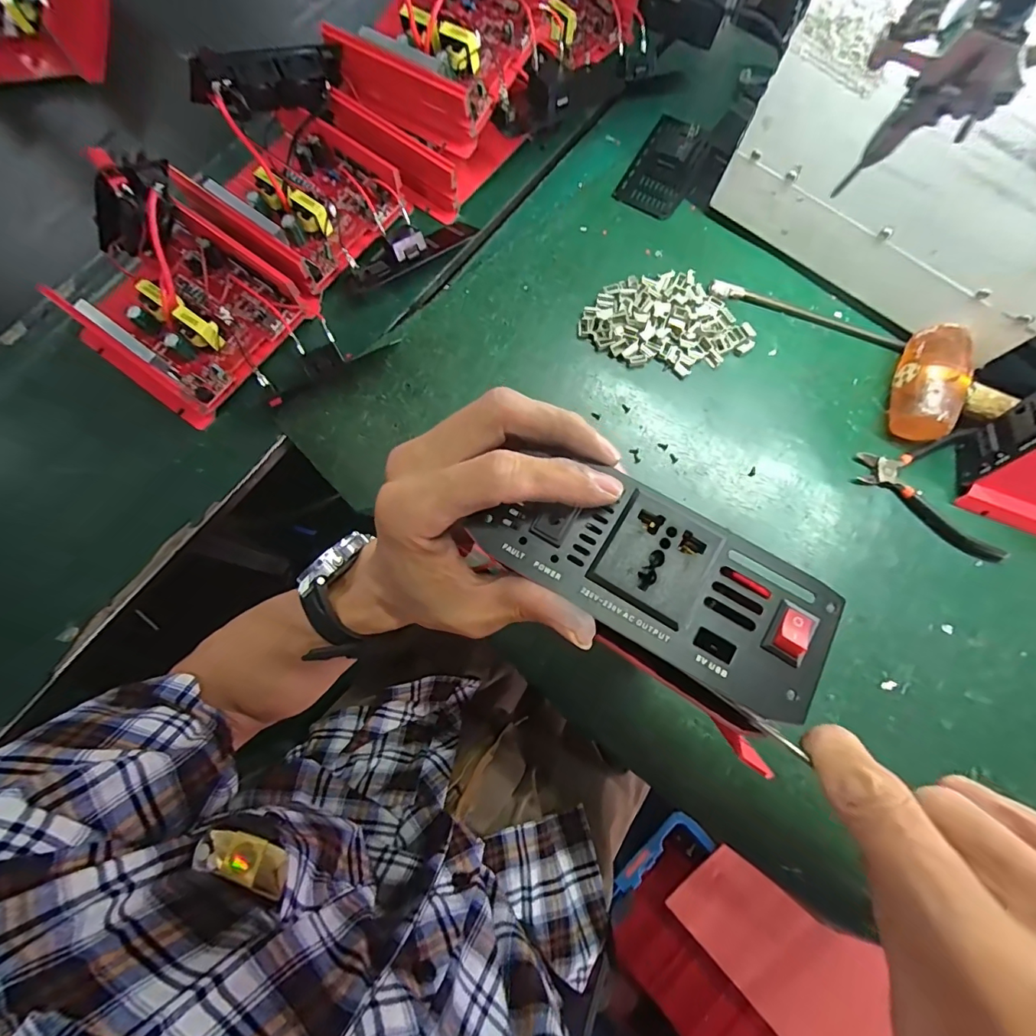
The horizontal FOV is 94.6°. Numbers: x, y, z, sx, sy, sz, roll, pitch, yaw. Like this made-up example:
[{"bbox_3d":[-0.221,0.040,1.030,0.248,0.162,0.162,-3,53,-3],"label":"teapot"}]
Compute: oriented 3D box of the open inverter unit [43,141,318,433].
[{"bbox_3d":[-0.307,-0.201,0.425,0.158,0.119,0.165,34,78,7],"label":"open inverter unit"}]

